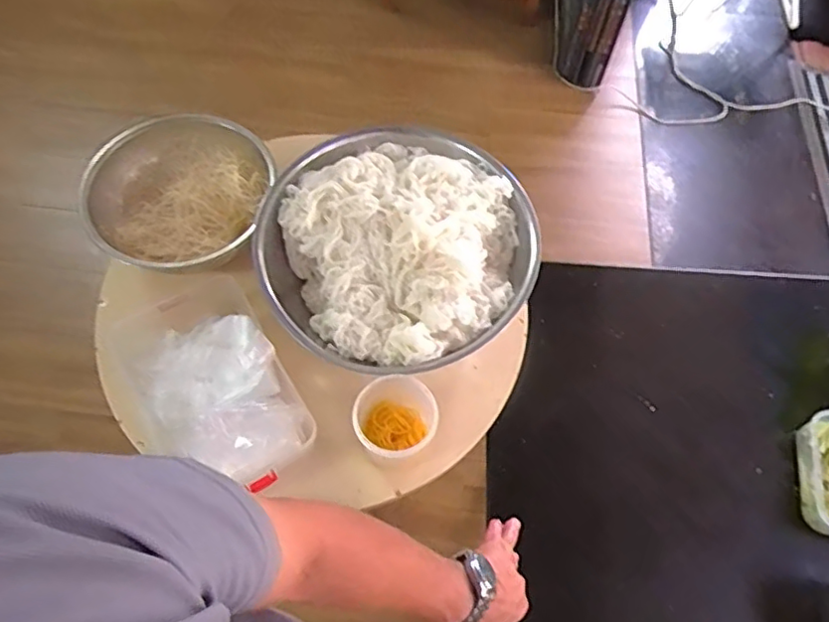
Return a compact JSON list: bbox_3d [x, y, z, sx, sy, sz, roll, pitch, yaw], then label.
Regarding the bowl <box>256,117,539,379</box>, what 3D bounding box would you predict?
[{"bbox_3d":[-0.018,-0.092,0.806,0.345,0.096,0.349,1,62,-1],"label":"bowl"}]

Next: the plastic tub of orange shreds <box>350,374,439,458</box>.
[{"bbox_3d":[-0.020,0.132,0.701,0.088,0.087,0.092,1,62,-1],"label":"plastic tub of orange shreds"}]

